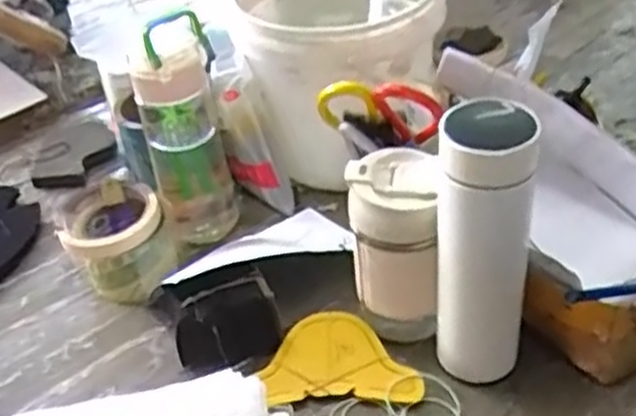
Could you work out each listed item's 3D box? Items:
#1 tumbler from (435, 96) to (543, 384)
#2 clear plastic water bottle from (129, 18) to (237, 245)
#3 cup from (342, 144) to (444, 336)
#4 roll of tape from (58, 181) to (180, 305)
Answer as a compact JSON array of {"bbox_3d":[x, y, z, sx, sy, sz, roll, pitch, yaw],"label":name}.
[{"bbox_3d":[0.120,0.032,0.563,0.062,0.232,0.064,-4,40,4],"label":"tumbler"},{"bbox_3d":[-0.129,-0.065,0.748,0.074,0.226,0.077,-13,40,-7],"label":"clear plastic water bottle"},{"bbox_3d":[0.066,0.027,0.628,0.070,0.151,0.068,-4,40,4],"label":"cup"},{"bbox_3d":[-0.187,0.032,0.731,0.093,0.076,0.093,-4,40,4],"label":"roll of tape"}]

